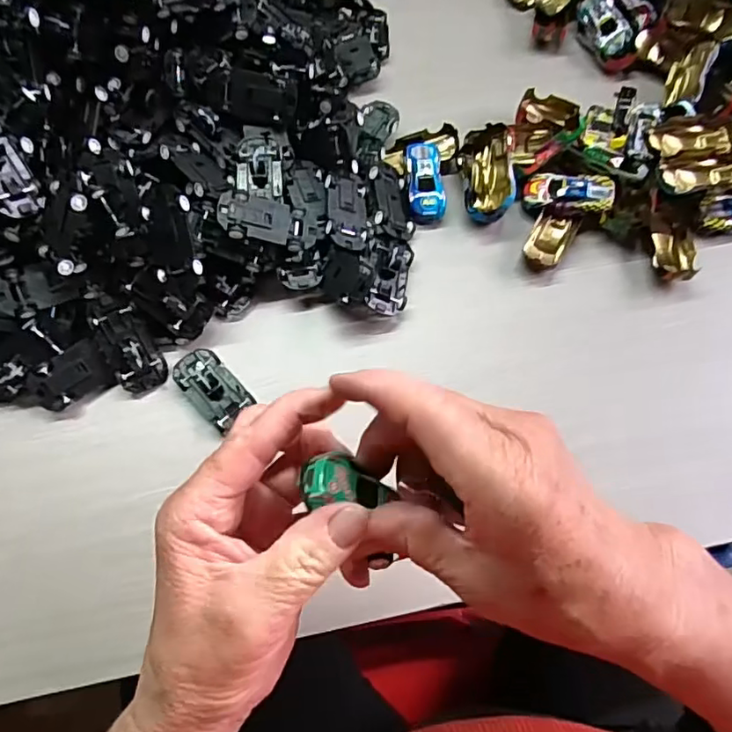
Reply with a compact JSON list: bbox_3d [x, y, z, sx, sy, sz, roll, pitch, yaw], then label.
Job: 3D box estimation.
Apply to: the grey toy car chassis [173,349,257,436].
[{"bbox_3d":[-0.099,0.013,0.367,0.030,0.011,0.056,-40,72,-15],"label":"grey toy car chassis"}]

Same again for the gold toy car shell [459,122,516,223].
[{"bbox_3d":[0.091,-0.142,0.425,0.041,0.018,0.071,-14,74,28],"label":"gold toy car shell"}]

